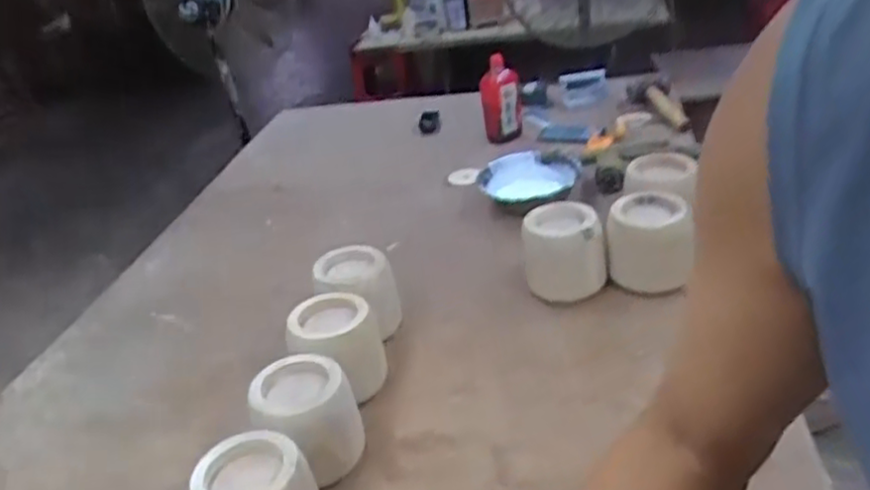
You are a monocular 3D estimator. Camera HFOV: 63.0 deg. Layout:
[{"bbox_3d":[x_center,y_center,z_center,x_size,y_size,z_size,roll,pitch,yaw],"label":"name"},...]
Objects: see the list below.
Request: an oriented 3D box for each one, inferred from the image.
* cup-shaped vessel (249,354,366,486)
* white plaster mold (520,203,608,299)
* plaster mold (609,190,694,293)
[{"bbox_3d":[-0.164,0.229,0.939,0.129,0.137,0.124,-17,29,-13],"label":"cup-shaped vessel"},{"bbox_3d":[0.213,0.008,1.184,0.135,0.118,0.117,-7,31,10],"label":"white plaster mold"},{"bbox_3d":[0.351,-0.001,1.161,0.130,0.121,0.105,-1,32,18],"label":"plaster mold"}]

